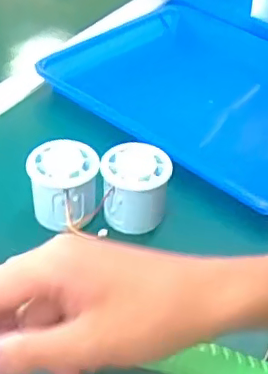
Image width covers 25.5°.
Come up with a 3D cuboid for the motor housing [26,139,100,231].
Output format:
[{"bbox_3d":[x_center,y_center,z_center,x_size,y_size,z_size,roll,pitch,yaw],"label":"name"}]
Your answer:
[{"bbox_3d":[-0.057,0.000,0.484,0.056,0.053,0.056,-4,41,-8],"label":"motor housing"}]

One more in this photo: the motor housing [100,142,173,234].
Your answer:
[{"bbox_3d":[0.001,0.003,0.490,0.055,0.057,0.054,6,41,3],"label":"motor housing"}]

